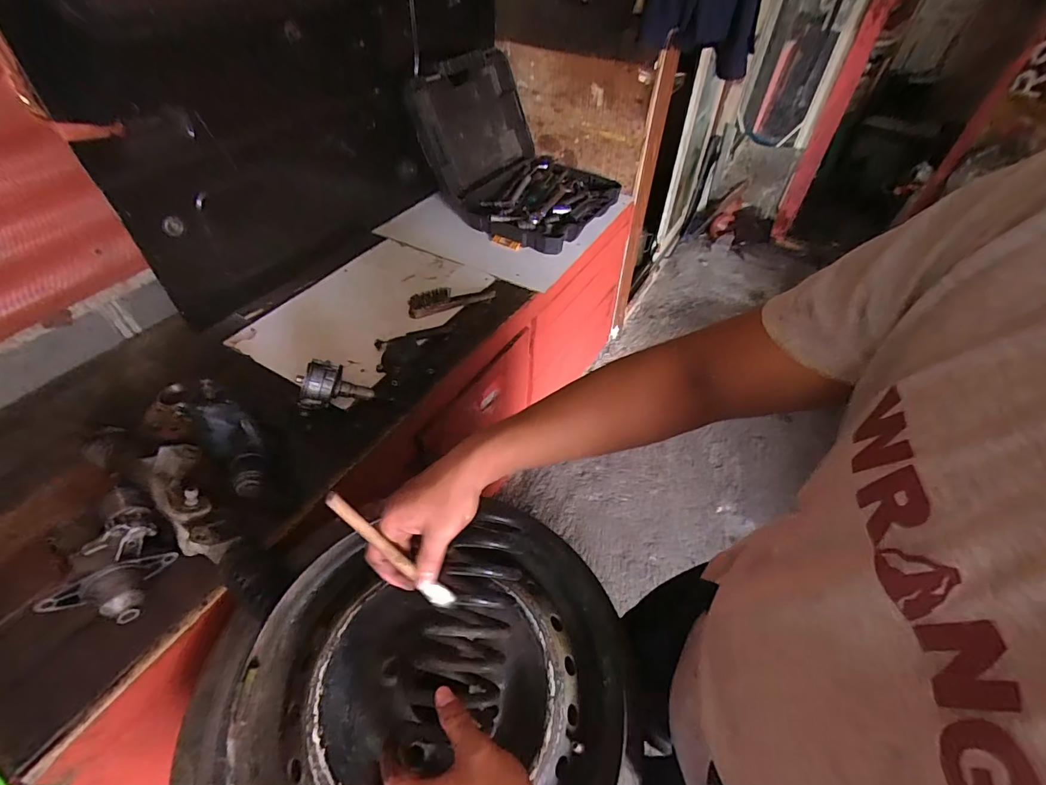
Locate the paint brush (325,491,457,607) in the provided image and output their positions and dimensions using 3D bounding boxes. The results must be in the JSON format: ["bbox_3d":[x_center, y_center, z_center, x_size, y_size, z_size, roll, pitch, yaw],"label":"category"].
[{"bbox_3d":[-0.111,0.141,0.392,0.010,0.163,0.014,-11,36,38],"label":"paint brush"}]

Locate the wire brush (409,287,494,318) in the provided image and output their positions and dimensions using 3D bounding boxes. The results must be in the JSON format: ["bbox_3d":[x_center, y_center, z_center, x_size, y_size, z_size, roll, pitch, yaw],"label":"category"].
[{"bbox_3d":[-0.168,-0.227,1.075,0.213,0.046,0.038,-18,49,-17],"label":"wire brush"}]

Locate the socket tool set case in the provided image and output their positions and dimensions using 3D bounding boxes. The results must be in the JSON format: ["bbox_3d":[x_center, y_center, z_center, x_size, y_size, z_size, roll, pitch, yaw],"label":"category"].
[{"bbox_3d":[0.016,-0.679,1.289,0.470,0.371,0.449,30,53,25],"label":"socket tool set case"}]

